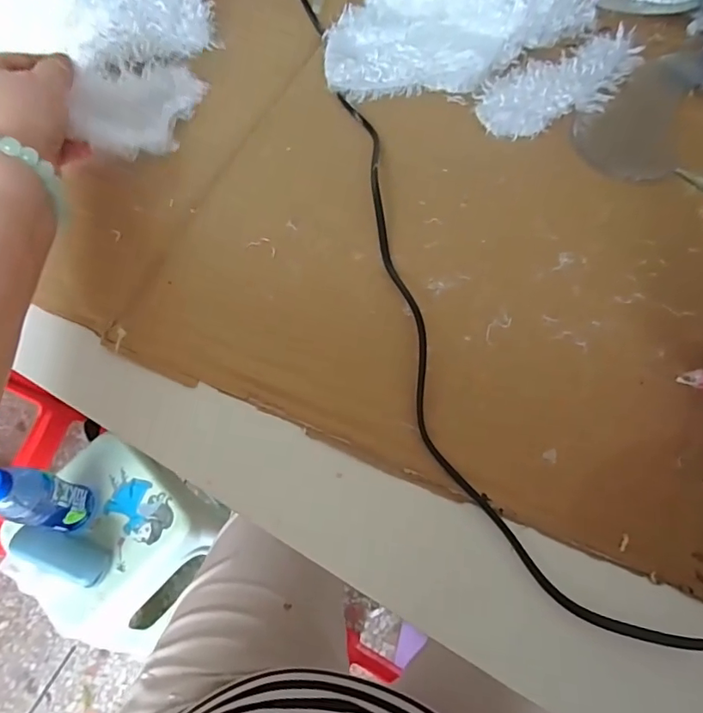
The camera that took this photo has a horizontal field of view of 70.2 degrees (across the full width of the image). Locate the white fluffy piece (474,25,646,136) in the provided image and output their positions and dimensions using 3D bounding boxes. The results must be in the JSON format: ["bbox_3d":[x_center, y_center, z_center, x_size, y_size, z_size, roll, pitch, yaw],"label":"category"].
[{"bbox_3d":[0.162,-0.203,0.374,0.140,0.032,0.046,-30,67,-12],"label":"white fluffy piece"}]

